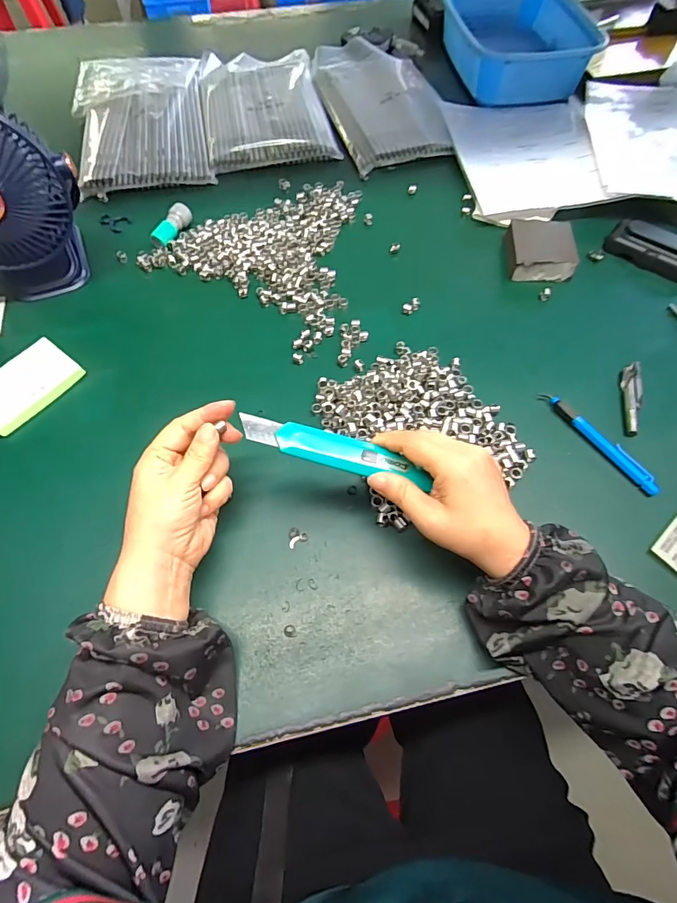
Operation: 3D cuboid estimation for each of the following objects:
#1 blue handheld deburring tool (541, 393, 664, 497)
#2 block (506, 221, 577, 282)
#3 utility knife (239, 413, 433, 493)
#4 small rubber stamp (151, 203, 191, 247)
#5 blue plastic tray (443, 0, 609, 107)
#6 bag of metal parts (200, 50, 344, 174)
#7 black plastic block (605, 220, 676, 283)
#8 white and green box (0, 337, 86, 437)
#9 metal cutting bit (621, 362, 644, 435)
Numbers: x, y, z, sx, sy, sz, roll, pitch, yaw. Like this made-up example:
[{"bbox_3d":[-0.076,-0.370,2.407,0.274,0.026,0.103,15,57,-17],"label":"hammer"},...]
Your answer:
[{"bbox_3d":[0.234,-0.011,0.394,0.014,0.011,0.125,-34,66,-16],"label":"blue handheld deburring tool"},{"bbox_3d":[0.235,-0.238,0.513,0.073,0.030,0.082,1,62,1],"label":"block"},{"bbox_3d":[-0.002,-0.002,0.313,0.134,0.008,0.026,15,63,-4],"label":"utility knife"},{"bbox_3d":[-0.206,-0.279,0.540,0.022,0.020,0.062,22,64,12],"label":"small rubber stamp"},{"bbox_3d":[0.297,-0.692,0.742,0.216,0.095,0.301,-2,62,0],"label":"blue plastic tray"},{"bbox_3d":[-0.117,-0.546,0.683,0.181,0.022,0.315,-10,62,-5],"label":"bag of metal parts"},{"bbox_3d":[0.371,-0.235,0.509,0.106,0.024,0.047,33,67,17],"label":"black plastic block"},{"bbox_3d":[-0.310,-0.065,0.434,0.066,0.015,0.096,35,67,18],"label":"white and green box"},{"bbox_3d":[0.282,-0.053,0.418,0.013,0.013,0.085,13,63,8],"label":"metal cutting bit"}]

